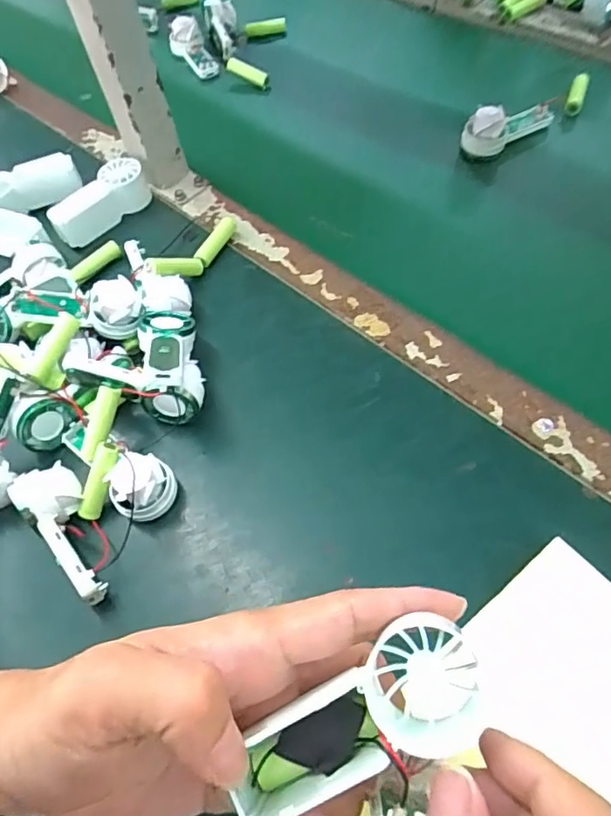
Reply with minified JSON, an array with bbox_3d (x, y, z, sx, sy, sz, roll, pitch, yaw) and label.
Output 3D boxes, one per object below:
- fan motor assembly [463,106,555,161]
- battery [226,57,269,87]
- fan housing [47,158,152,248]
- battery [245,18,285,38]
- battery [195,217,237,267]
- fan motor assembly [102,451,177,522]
[{"bbox_3d":[0.186,-0.262,0.520,0.090,0.040,0.035,-35,62,-17],"label":"fan motor assembly"},{"bbox_3d":[-0.065,-0.378,0.637,0.055,0.017,0.016,30,65,21],"label":"battery"},{"bbox_3d":[-0.187,-0.186,0.516,0.036,0.034,0.090,35,67,23],"label":"fan housing"},{"bbox_3d":[-0.049,-0.458,0.683,0.048,0.013,0.017,-13,58,-4],"label":"battery"},{"bbox_3d":[-0.077,-0.144,0.489,0.014,0.013,0.055,25,63,18],"label":"battery"},{"bbox_3d":[-0.106,0.050,0.364,0.039,0.036,0.036,-8,58,-1],"label":"fan motor assembly"}]

